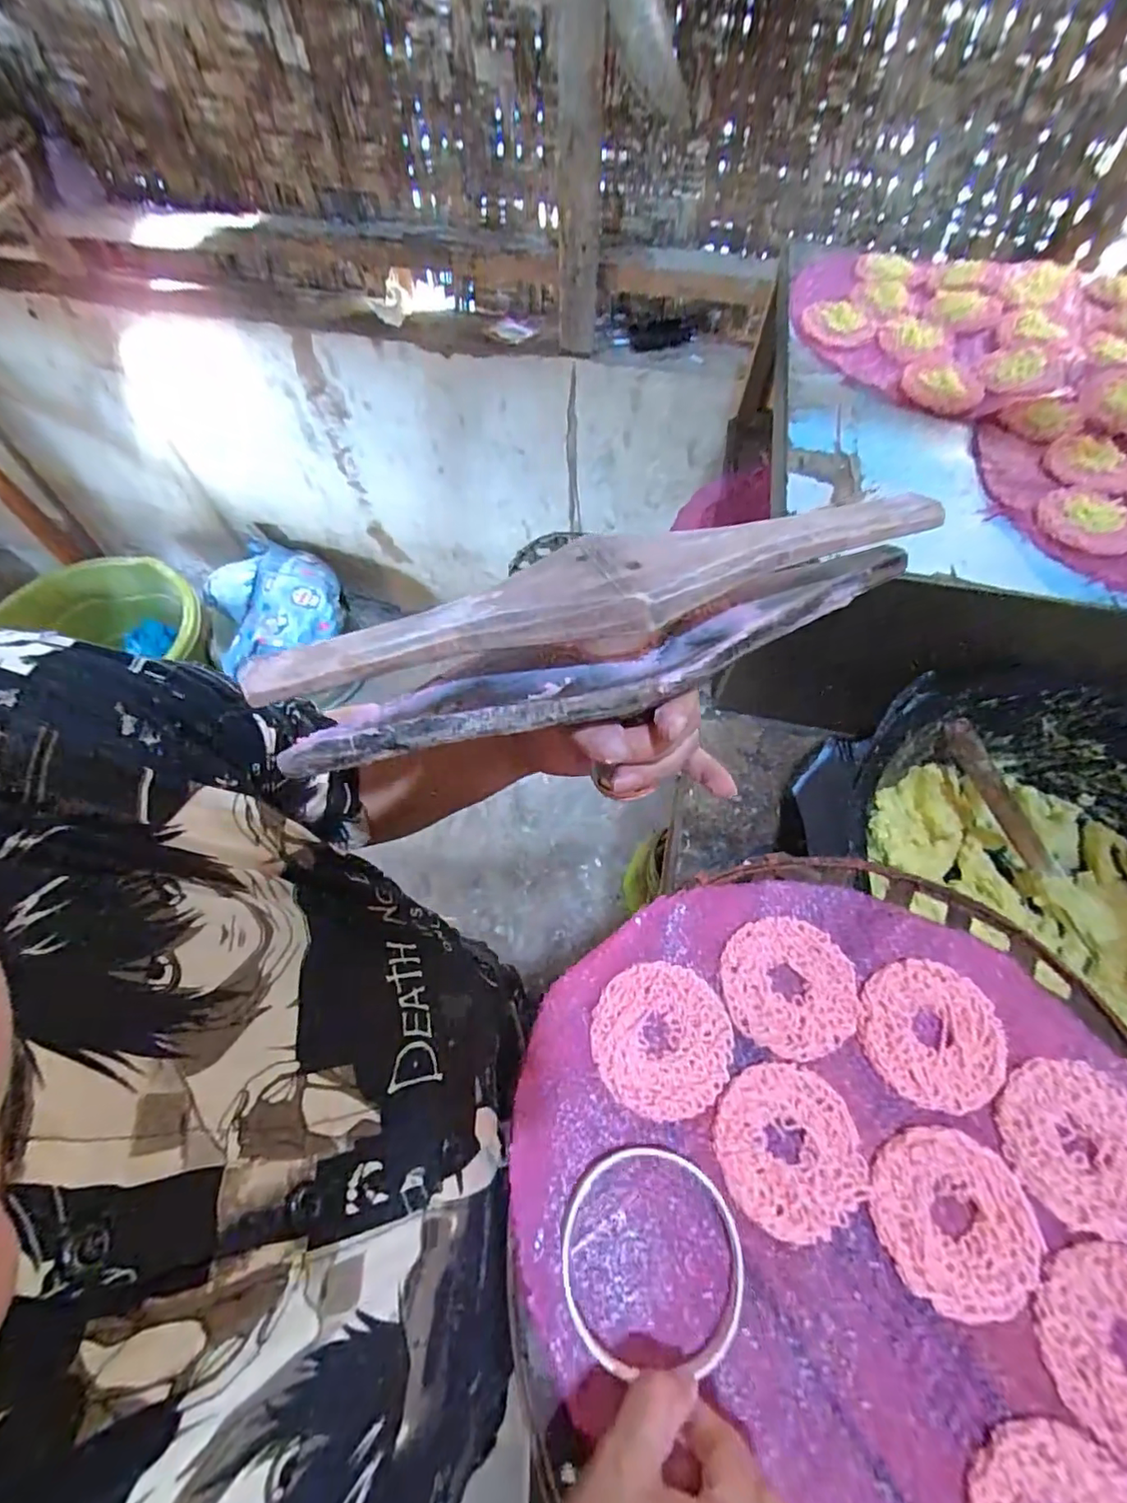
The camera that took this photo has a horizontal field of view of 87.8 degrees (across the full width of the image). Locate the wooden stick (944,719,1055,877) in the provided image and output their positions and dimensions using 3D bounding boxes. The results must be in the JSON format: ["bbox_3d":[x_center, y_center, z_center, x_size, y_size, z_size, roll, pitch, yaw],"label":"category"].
[{"bbox_3d":[0.409,0.046,0.546,0.021,0.024,0.179,-36,94,-16],"label":"wooden stick"}]

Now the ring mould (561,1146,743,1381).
[{"bbox_3d":[0.043,0.246,0.288,0.087,0.013,0.084,-3,57,4],"label":"ring mould"}]

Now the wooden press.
[{"bbox_3d":[0.017,-0.051,0.220,0.252,0.043,0.061,-17,65,-6],"label":"wooden press"}]

